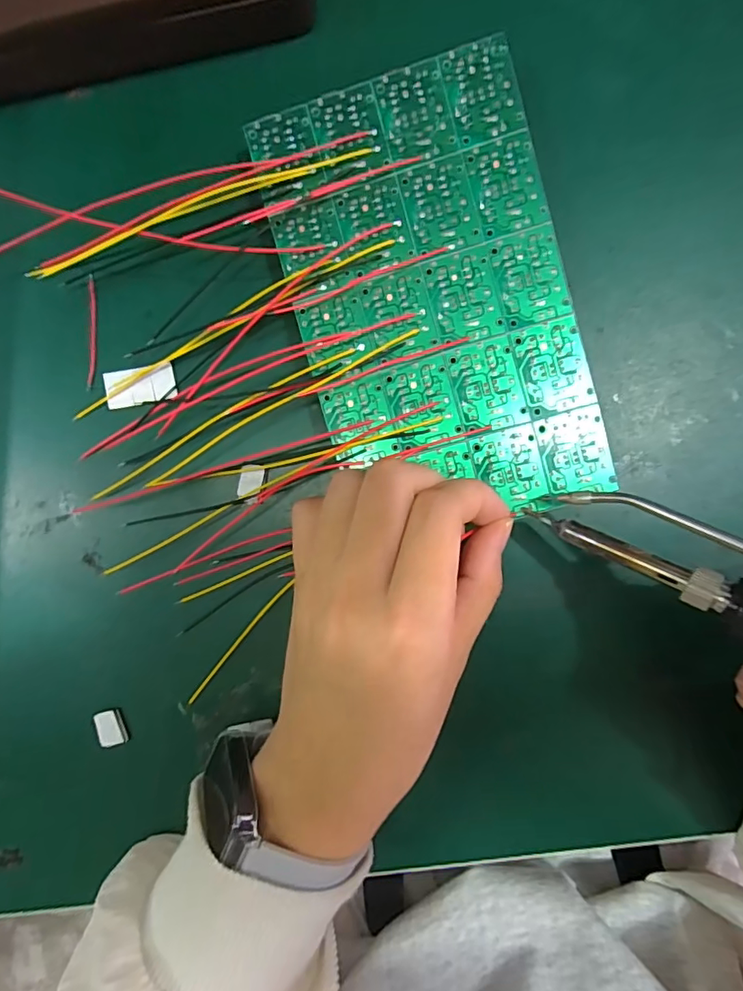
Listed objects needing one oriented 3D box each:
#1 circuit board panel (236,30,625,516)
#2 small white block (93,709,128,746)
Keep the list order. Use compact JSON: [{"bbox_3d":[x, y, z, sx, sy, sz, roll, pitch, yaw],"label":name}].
[{"bbox_3d":[0.023,-0.075,0.196,0.100,0.013,0.167,-15,93,4],"label":"circuit board panel"},{"bbox_3d":[-0.115,0.103,0.219,0.010,0.004,0.016,-14,91,3],"label":"small white block"}]

